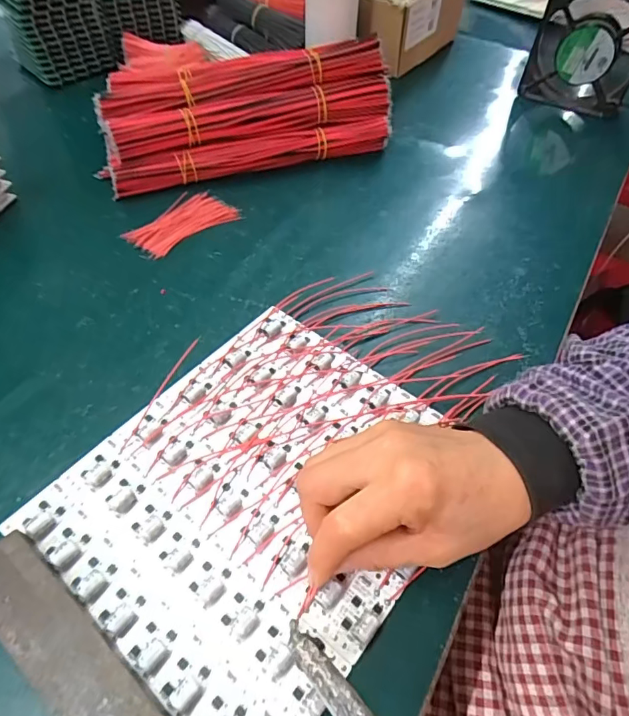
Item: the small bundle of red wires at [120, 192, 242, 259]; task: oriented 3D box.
[{"bbox_3d":[-0.129,-0.131,0.468,0.067,0.004,0.097,30,58,20],"label":"small bundle of red wires"}]

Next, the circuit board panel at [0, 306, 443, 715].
[{"bbox_3d":[-0.033,0.076,0.303,0.199,0.012,0.230,32,58,21],"label":"circuit board panel"}]

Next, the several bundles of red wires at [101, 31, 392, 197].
[{"bbox_3d":[-0.069,-0.267,0.519,0.300,0.090,0.114,-14,54,-12],"label":"several bundles of red wires"}]

